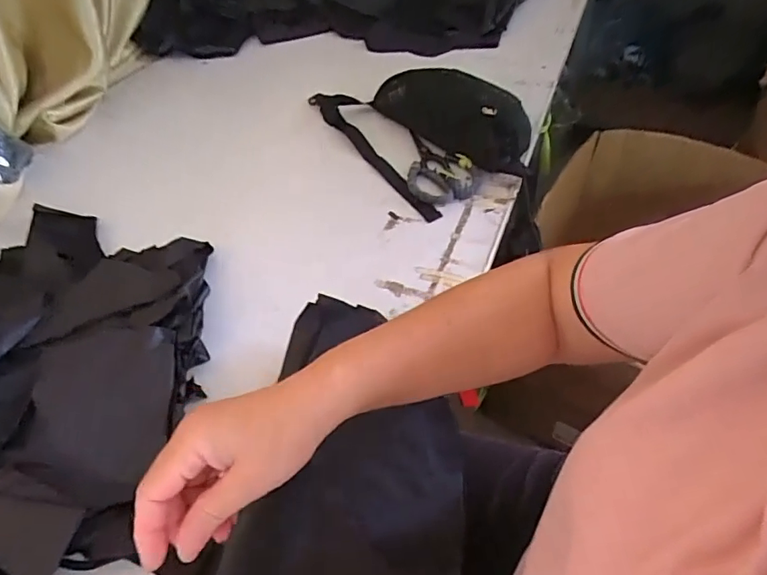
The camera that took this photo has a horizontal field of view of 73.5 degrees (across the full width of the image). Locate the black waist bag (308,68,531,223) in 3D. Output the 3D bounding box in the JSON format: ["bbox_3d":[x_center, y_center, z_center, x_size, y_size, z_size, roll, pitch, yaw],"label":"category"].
[{"bbox_3d":[0.063,-0.276,0.818,0.238,0.068,0.358,-30,54,-18],"label":"black waist bag"}]

